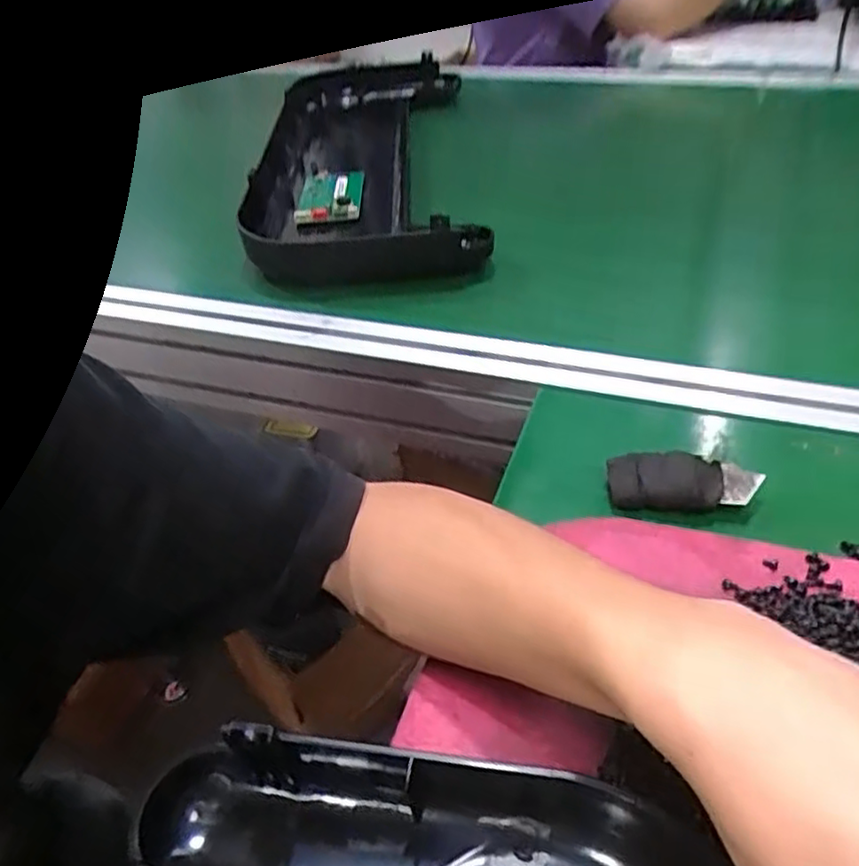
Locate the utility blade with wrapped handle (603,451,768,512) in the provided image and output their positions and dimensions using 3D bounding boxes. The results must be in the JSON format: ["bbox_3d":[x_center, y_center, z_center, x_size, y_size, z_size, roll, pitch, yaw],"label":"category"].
[{"bbox_3d":[0.131,0.025,0.352,0.071,0.017,0.026,-2,43,9],"label":"utility blade with wrapped handle"}]

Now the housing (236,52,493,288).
[{"bbox_3d":[-0.069,-0.328,0.772,0.210,0.055,0.597,-7,43,3],"label":"housing"}]

